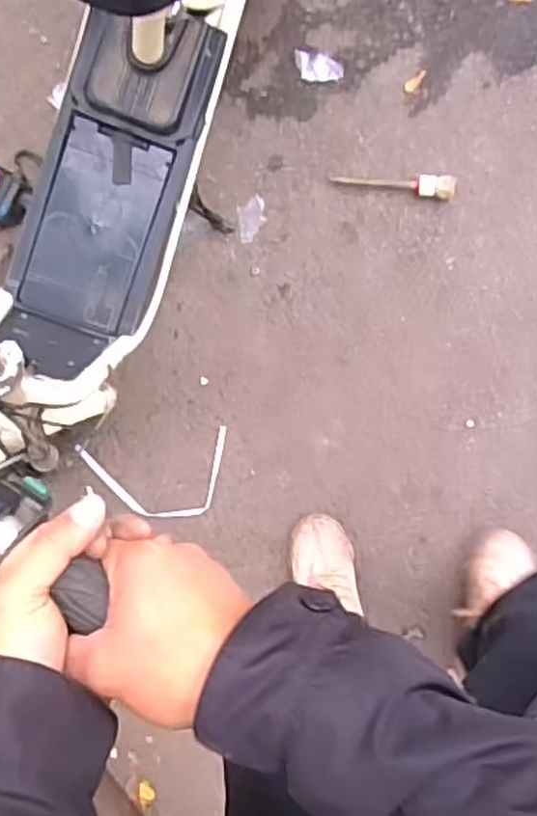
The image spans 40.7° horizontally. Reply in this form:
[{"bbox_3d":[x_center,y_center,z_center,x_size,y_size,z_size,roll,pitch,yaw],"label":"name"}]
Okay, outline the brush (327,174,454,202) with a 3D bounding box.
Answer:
[{"bbox_3d":[0.215,-0.389,1.249,0.209,0.024,0.038,7,92,8],"label":"brush"}]

